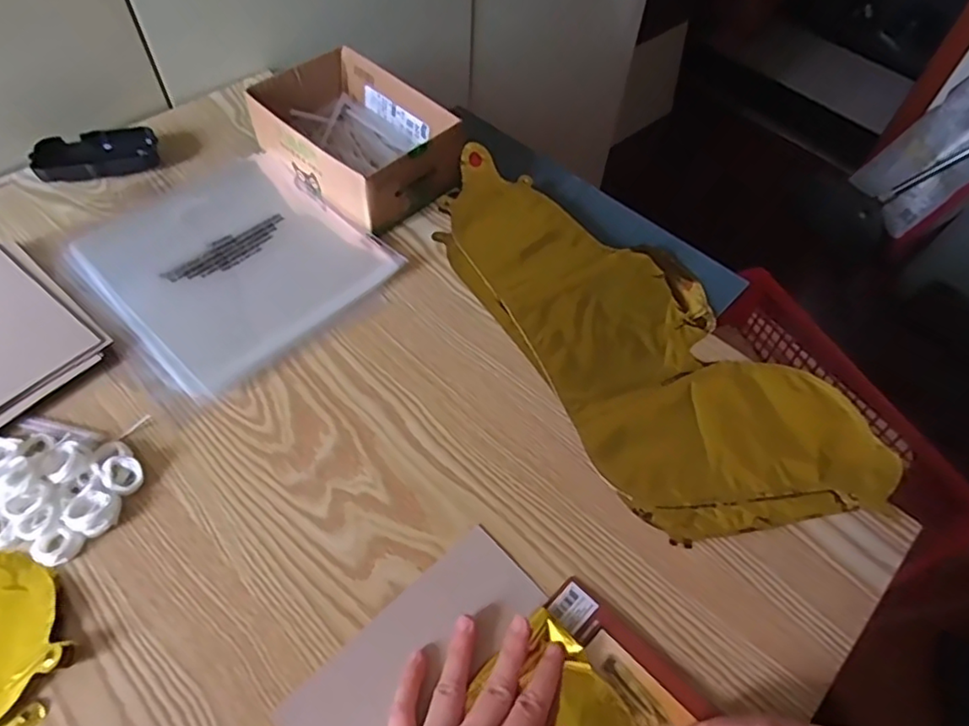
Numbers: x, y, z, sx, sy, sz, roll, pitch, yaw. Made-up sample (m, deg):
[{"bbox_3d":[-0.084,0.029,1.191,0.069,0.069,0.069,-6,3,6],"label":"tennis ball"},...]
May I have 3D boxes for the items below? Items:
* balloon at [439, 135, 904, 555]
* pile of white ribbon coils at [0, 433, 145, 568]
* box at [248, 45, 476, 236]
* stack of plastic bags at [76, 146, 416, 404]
[{"bbox_3d":[0.118,-0.039,0.524,0.197,0.014,0.427,-26,60,-20],"label":"balloon"},{"bbox_3d":[-0.294,0.081,0.410,0.108,0.024,0.081,15,55,8],"label":"pile of white ribbon coils"},{"bbox_3d":[-0.128,-0.223,0.617,0.189,0.070,0.128,39,61,22],"label":"box"},{"bbox_3d":[-0.225,-0.097,0.548,0.228,0.013,0.206,39,62,22],"label":"stack of plastic bags"}]

